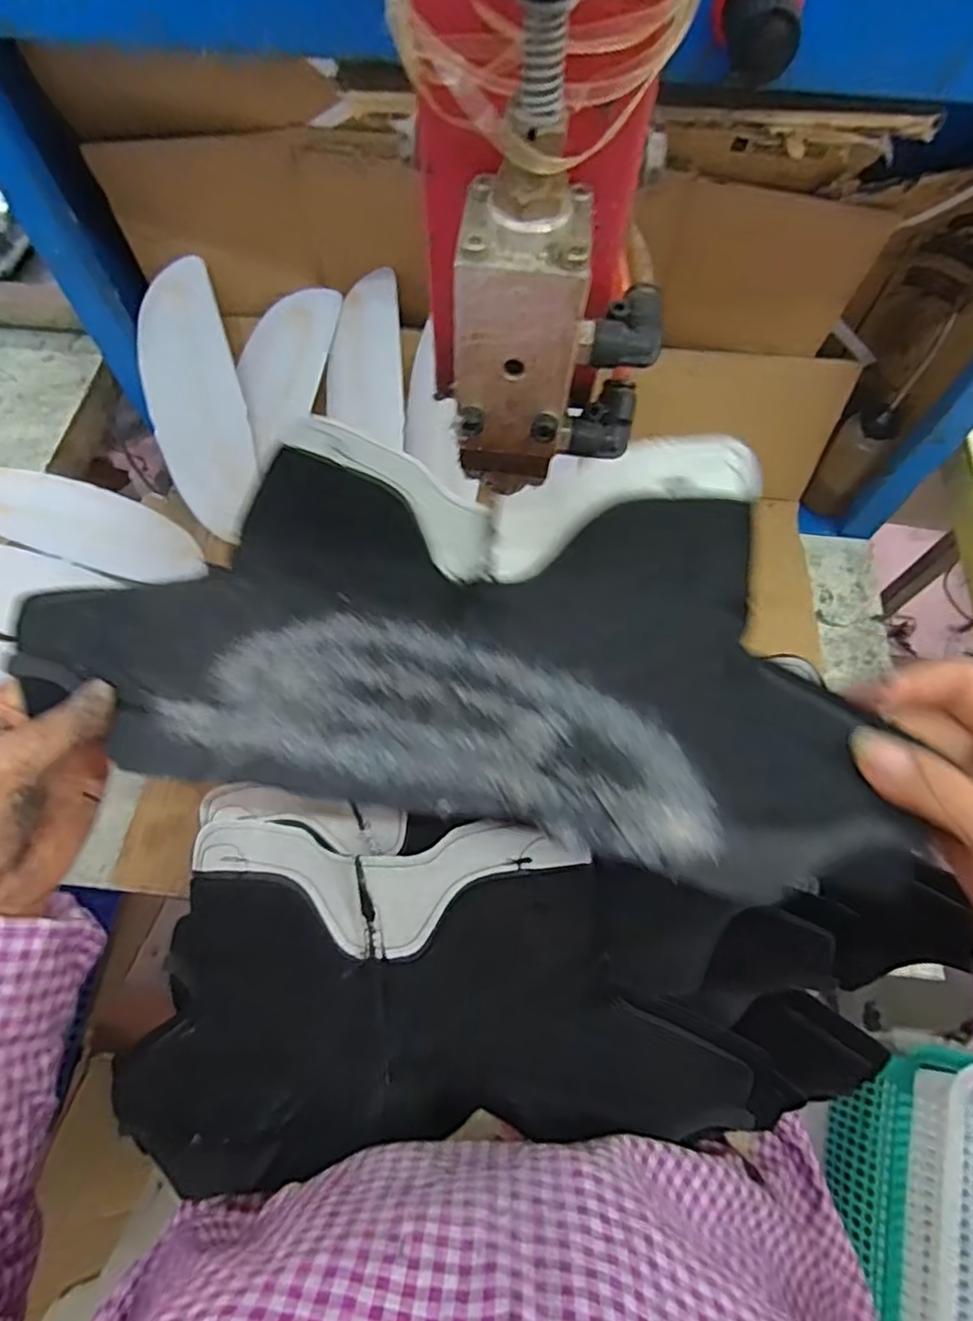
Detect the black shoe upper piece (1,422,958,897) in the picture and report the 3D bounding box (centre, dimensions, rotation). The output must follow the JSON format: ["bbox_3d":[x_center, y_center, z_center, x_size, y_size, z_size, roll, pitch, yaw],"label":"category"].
[{"bbox_3d":[-0.011,-0.022,0.303,0.354,0.038,0.189,10,67,5],"label":"black shoe upper piece"}]

